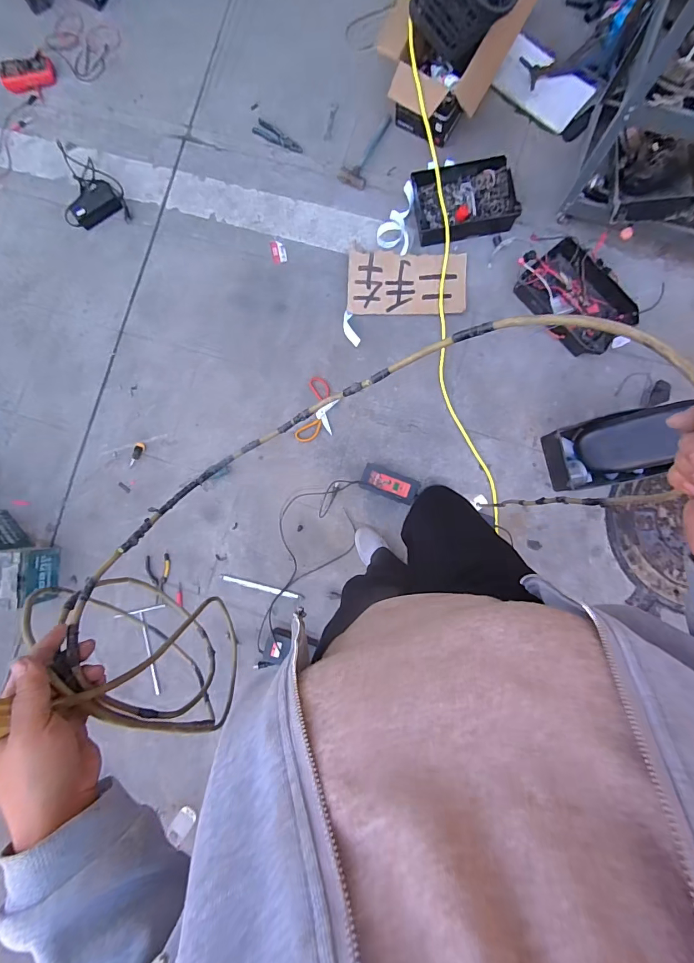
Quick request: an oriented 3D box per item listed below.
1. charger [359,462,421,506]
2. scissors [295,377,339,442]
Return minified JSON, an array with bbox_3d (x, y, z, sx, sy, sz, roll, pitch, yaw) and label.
[{"bbox_3d":[0.135,0.008,1.290,0.181,0.063,0.088,20,86,2],"label":"charger"},{"bbox_3d":[-0.093,-0.235,1.342,0.112,0.018,0.222,14,86,2],"label":"scissors"}]

